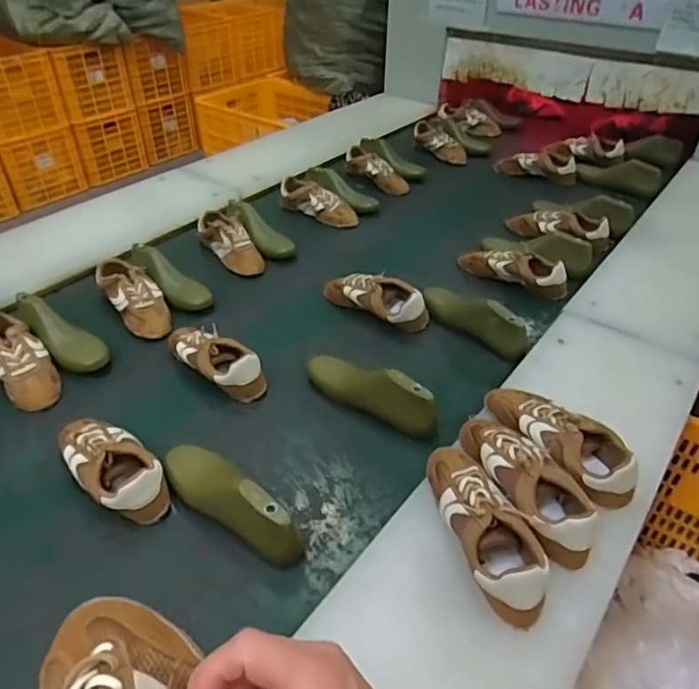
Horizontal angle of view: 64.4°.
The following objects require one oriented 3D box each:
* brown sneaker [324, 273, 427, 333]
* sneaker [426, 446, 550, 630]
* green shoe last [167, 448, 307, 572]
[{"bbox_3d":[0.041,-0.089,1.049,0.220,0.068,0.074,26,45,27],"label":"brown sneaker"},{"bbox_3d":[0.147,0.199,0.633,0.086,0.077,0.230,-11,41,-15],"label":"sneaker"},{"bbox_3d":[-0.158,0.188,0.697,0.066,0.073,0.235,-30,48,-33],"label":"green shoe last"}]

